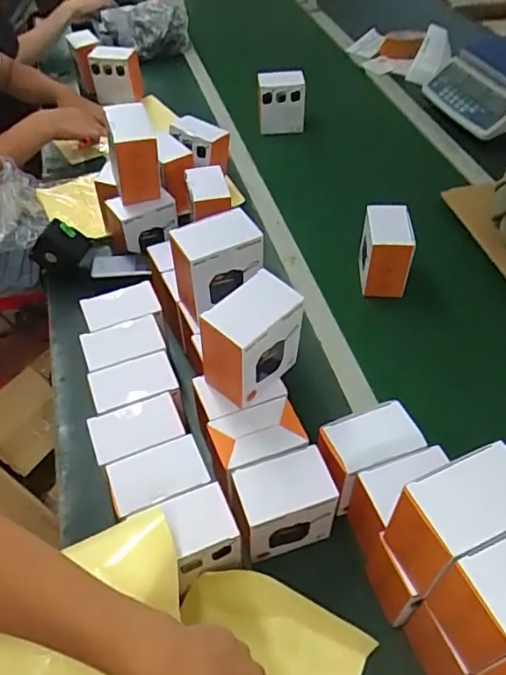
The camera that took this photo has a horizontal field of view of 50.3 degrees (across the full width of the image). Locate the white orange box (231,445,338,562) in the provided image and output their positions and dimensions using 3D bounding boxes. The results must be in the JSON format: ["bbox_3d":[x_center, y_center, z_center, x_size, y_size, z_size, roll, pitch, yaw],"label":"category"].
[{"bbox_3d":[0.033,0.186,0.595,0.102,0.110,0.071,-16,51,-12],"label":"white orange box"}]

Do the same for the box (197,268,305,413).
[{"bbox_3d":[-0.002,0.006,0.606,0.068,0.127,0.098,35,58,27],"label":"box"}]

